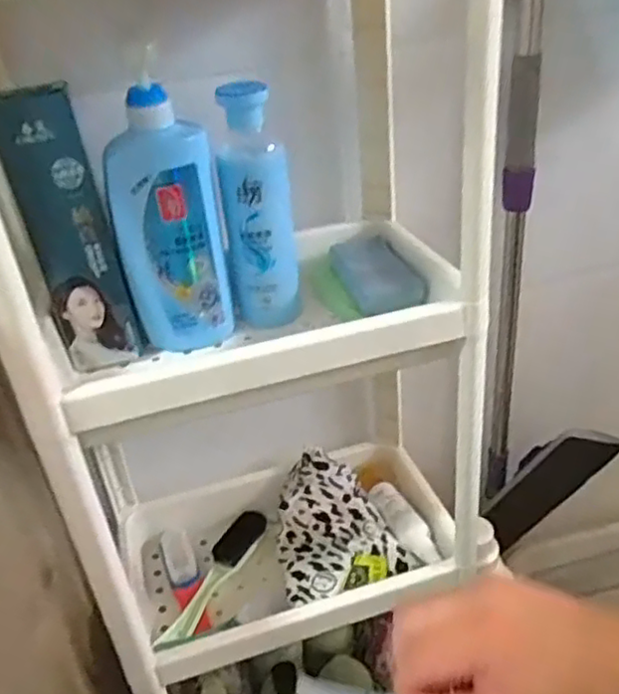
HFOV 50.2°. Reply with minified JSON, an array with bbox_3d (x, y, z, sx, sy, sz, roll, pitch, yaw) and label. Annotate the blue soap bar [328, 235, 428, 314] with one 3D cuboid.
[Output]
[{"bbox_3d":[0.062,-0.074,0.639,0.064,0.026,0.115,-15,31,-13],"label":"blue soap bar"}]

